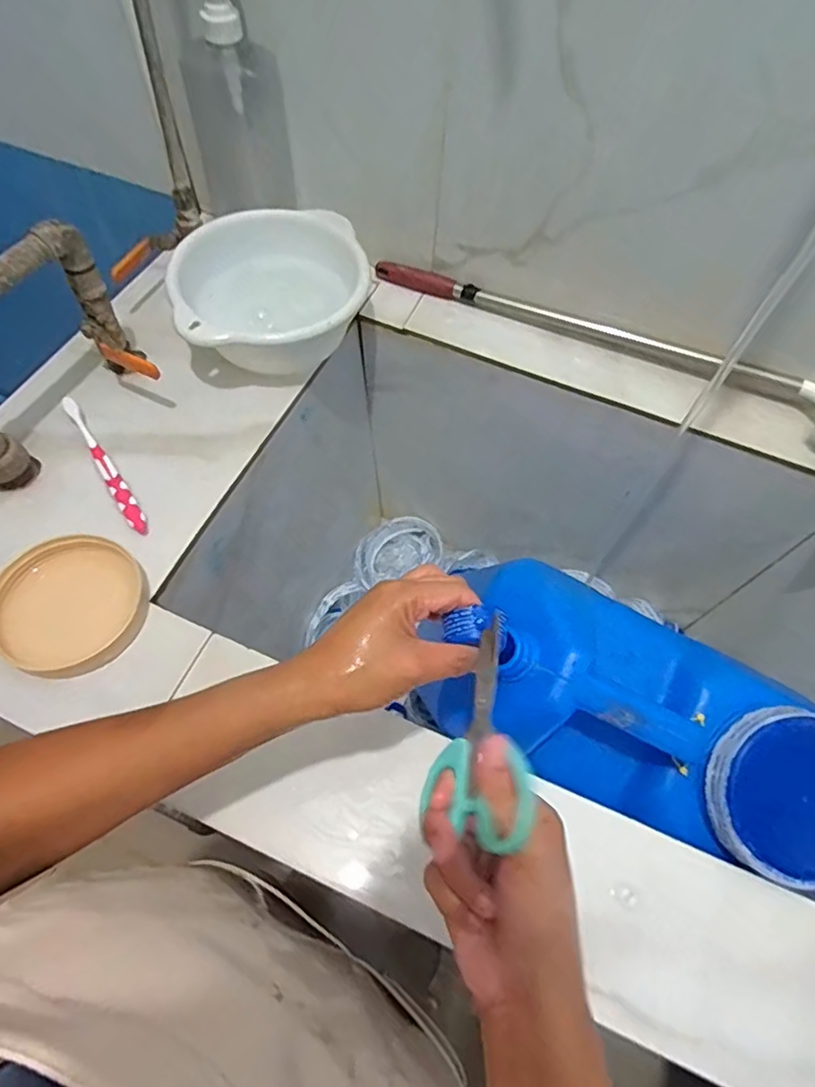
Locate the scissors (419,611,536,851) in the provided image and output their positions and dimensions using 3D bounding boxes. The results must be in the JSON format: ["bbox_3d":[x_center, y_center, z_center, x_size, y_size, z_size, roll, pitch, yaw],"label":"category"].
[{"bbox_3d":[0.043,0.090,0.309,0.006,0.064,0.118,38,53,-31],"label":"scissors"}]

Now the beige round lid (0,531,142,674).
[{"bbox_3d":[-0.285,0.049,0.500,0.120,0.029,0.116,1,62,-1],"label":"beige round lid"}]

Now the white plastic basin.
[{"bbox_3d":[-0.141,-0.258,0.643,0.200,0.088,0.189,-10,62,-7],"label":"white plastic basin"}]

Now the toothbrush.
[{"bbox_3d":[-0.293,-0.078,0.575,0.017,0.022,0.174,-31,67,-17],"label":"toothbrush"}]

